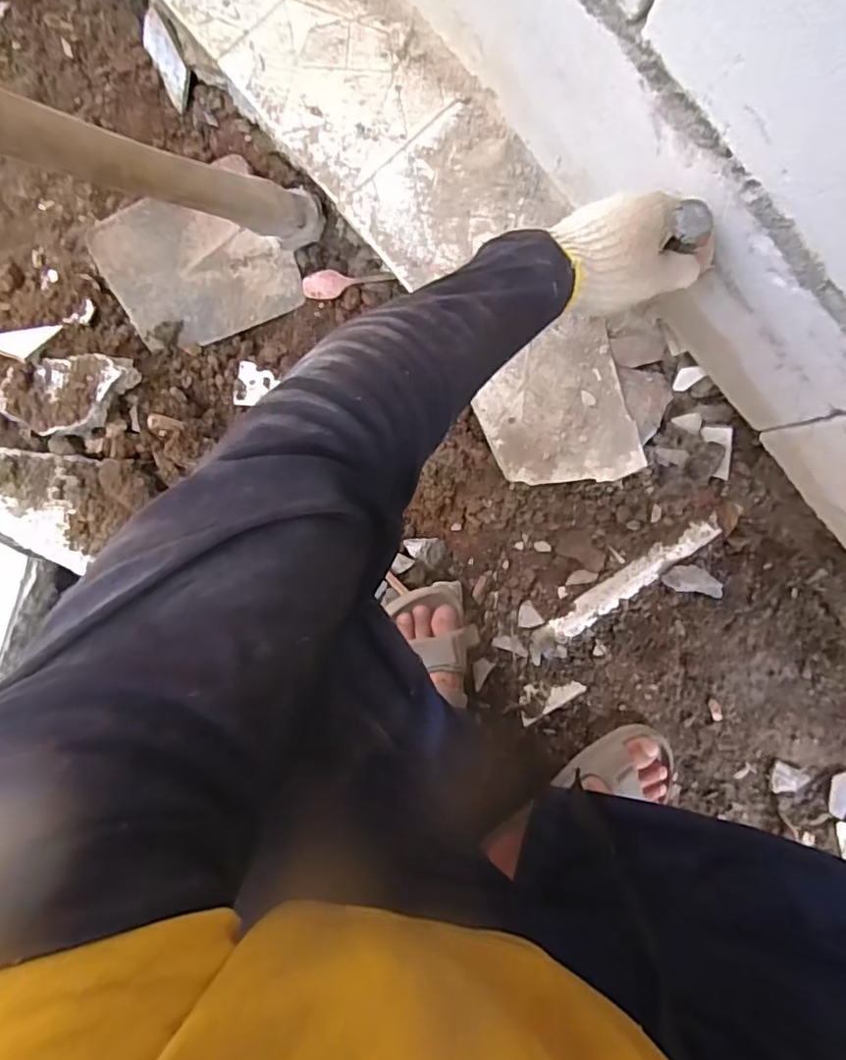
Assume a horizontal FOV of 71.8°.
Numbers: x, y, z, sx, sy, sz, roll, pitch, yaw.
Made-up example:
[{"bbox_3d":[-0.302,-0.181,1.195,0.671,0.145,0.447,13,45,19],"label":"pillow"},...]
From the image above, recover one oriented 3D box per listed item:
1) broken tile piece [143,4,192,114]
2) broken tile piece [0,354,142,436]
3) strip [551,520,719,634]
[{"bbox_3d":[-0.297,-0.552,0.675,0.010,0.055,0.106,-29,92,-41],"label":"broken tile piece"},{"bbox_3d":[-0.386,-0.146,0.628,0.154,0.020,0.080,-2,94,1],"label":"broken tile piece"},{"bbox_3d":[0.252,0.059,0.698,0.221,0.008,0.033,-36,90,2],"label":"strip"}]

